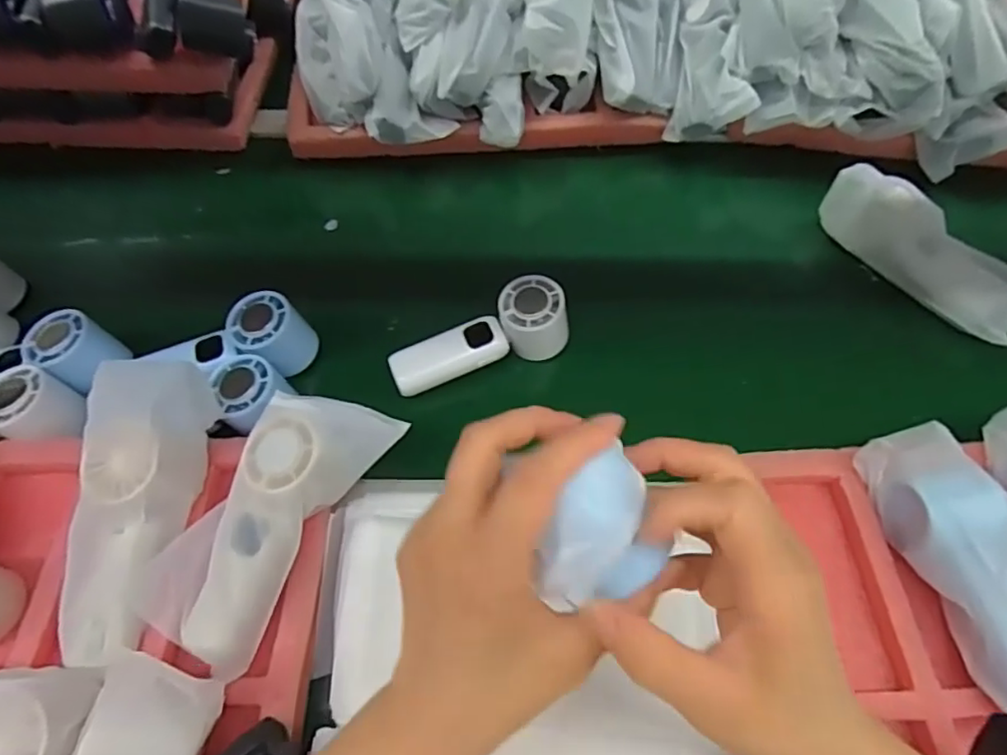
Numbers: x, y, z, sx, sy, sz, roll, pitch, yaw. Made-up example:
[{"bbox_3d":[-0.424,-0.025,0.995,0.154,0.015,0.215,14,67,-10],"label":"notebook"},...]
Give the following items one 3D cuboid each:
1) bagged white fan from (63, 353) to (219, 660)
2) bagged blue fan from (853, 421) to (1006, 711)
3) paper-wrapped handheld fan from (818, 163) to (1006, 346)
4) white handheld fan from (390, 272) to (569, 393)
[{"bbox_3d":[-0.246,0.084,0.396,0.059,0.061,0.186,9,81,7],"label":"bagged white fan"},{"bbox_3d":[0.306,0.122,0.379,0.067,0.052,0.193,-13,61,-5],"label":"bagged blue fan"},{"bbox_3d":[0.384,-0.120,0.543,0.069,0.059,0.193,-40,67,-18],"label":"paper-wrapped handheld fan"},{"bbox_3d":[-0.021,-0.036,0.502,0.150,0.050,0.056,-15,62,-6],"label":"white handheld fan"}]

